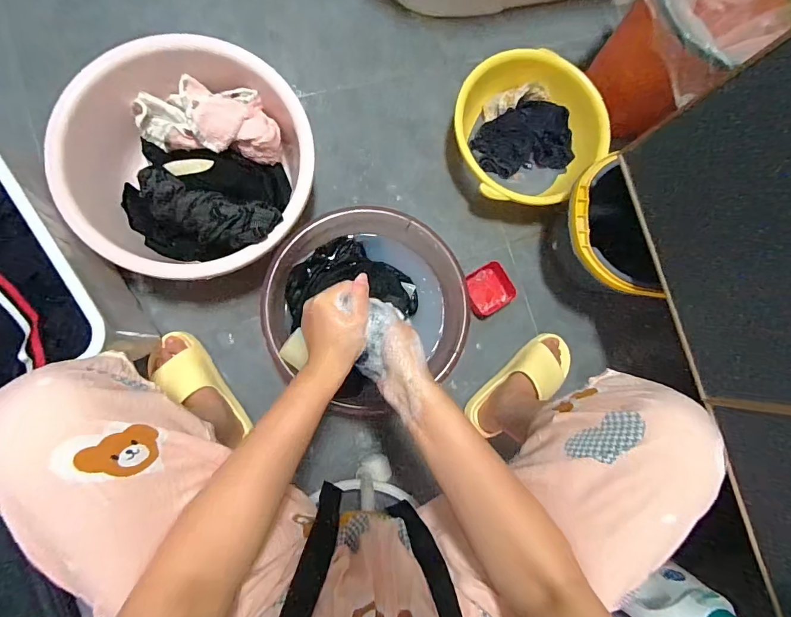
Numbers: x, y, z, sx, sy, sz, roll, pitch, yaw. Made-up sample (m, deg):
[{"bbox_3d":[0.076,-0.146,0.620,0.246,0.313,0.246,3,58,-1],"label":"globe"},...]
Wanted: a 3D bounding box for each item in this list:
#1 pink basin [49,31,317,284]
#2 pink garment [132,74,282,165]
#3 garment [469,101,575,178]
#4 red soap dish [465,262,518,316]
[{"bbox_3d":[-0.334,-0.239,0.709,0.379,0.136,0.381,1,83,-7],"label":"pink basin"},{"bbox_3d":[-0.318,-0.330,0.716,0.240,0.085,0.126,8,82,-6],"label":"pink garment"},{"bbox_3d":[0.264,-0.352,0.869,0.195,0.043,0.129,-9,85,-8],"label":"garment"},{"bbox_3d":[0.190,-0.038,0.852,0.094,0.027,0.088,-34,88,-10],"label":"red soap dish"}]

